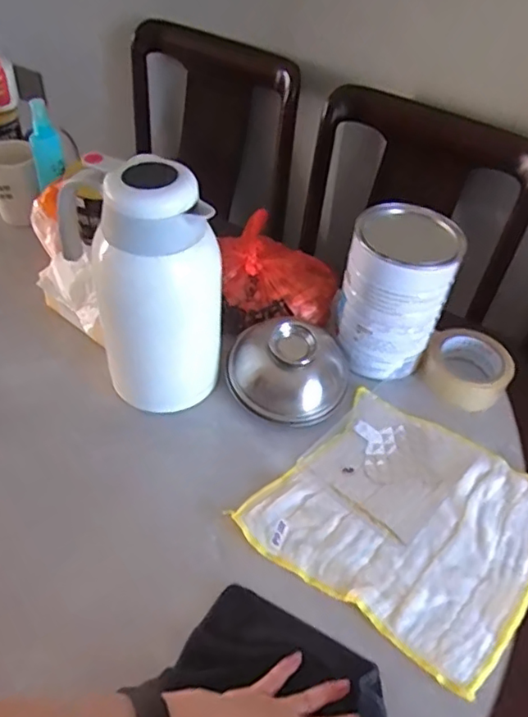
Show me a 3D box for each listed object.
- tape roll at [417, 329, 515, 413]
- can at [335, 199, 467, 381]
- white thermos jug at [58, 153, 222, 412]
[{"bbox_3d":[0.266,0.010,0.741,0.104,0.040,0.100,2,45,-2],"label":"tape roll"},{"bbox_3d":[0.161,-0.078,0.714,0.123,0.195,0.116,2,45,-2],"label":"can"},{"bbox_3d":[-0.139,-0.078,0.631,0.103,0.282,0.169,-27,53,-27],"label":"white thermos jug"}]

